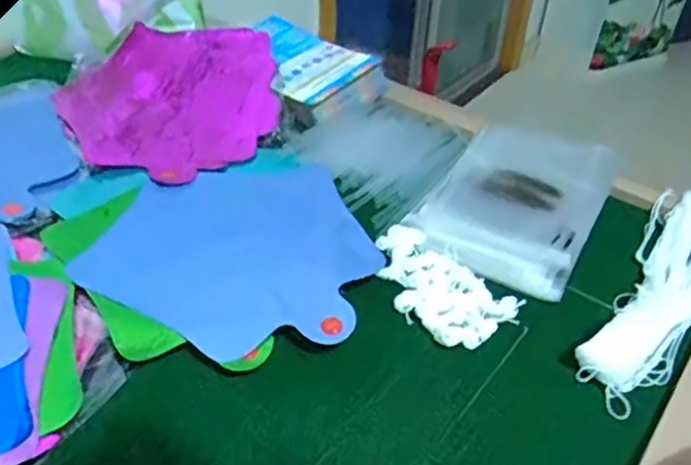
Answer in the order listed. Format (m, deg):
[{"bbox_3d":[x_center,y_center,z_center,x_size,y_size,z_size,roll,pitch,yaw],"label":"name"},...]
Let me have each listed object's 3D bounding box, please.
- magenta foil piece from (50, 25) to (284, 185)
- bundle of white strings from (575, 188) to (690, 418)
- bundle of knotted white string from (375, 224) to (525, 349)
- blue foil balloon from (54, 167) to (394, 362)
[{"bbox_3d":[-0.195,-0.164,0.715,0.230,0.042,0.304,-6,38,-12],"label":"magenta foil piece"},{"bbox_3d":[0.261,0.036,0.531,0.274,0.024,0.113,-24,45,-31],"label":"bundle of white strings"},{"bbox_3d":[0.069,0.040,0.521,0.073,0.012,0.132,-25,46,-32],"label":"bundle of knotted white string"},{"bbox_3d":[-0.087,0.005,0.532,0.225,0.013,0.218,2,37,-2],"label":"blue foil balloon"}]

